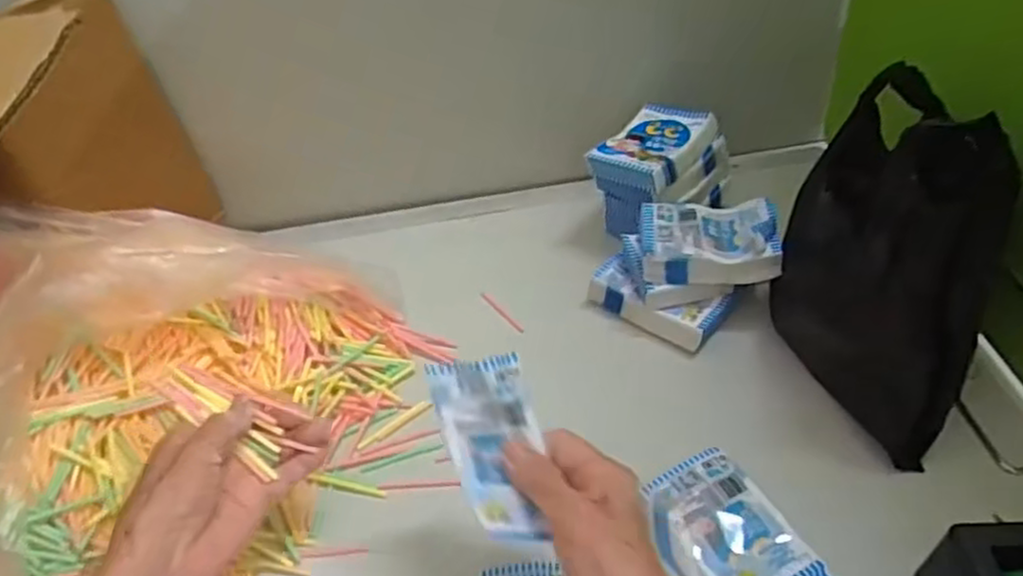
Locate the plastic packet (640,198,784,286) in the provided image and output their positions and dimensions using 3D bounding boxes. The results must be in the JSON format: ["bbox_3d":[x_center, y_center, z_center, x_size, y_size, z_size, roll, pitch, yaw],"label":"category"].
[{"bbox_3d":[0.158,-0.040,0.585,0.103,0.039,0.072,0,46,7],"label":"plastic packet"}]

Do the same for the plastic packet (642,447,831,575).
[{"bbox_3d":[0.142,0.163,0.465,0.077,0.016,0.128,-23,47,-15],"label":"plastic packet"}]

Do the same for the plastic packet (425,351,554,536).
[{"bbox_3d":[-0.010,0.083,0.387,0.052,0.029,0.099,-12,66,-4],"label":"plastic packet"}]

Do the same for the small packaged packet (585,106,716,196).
[{"bbox_3d":[0.124,-0.124,0.644,0.074,0.029,0.111,29,56,31],"label":"small packaged packet"}]

